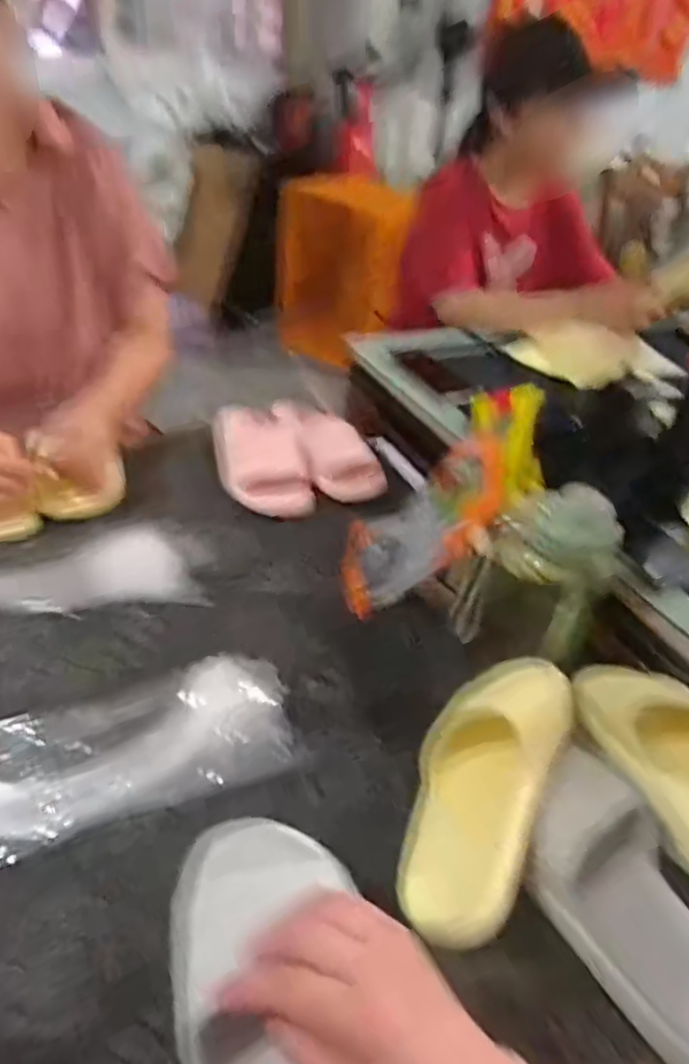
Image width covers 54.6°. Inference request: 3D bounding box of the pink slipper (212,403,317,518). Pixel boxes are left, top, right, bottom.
[{"bbox_3d":[-0.126,-0.114,0.984,0.113,0.060,0.255,-6,40,-17],"label":"pink slipper"}]

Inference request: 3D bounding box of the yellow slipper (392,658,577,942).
[{"bbox_3d":[0.114,0.198,0.549,0.102,0.061,0.244,24,41,19],"label":"yellow slipper"}]

